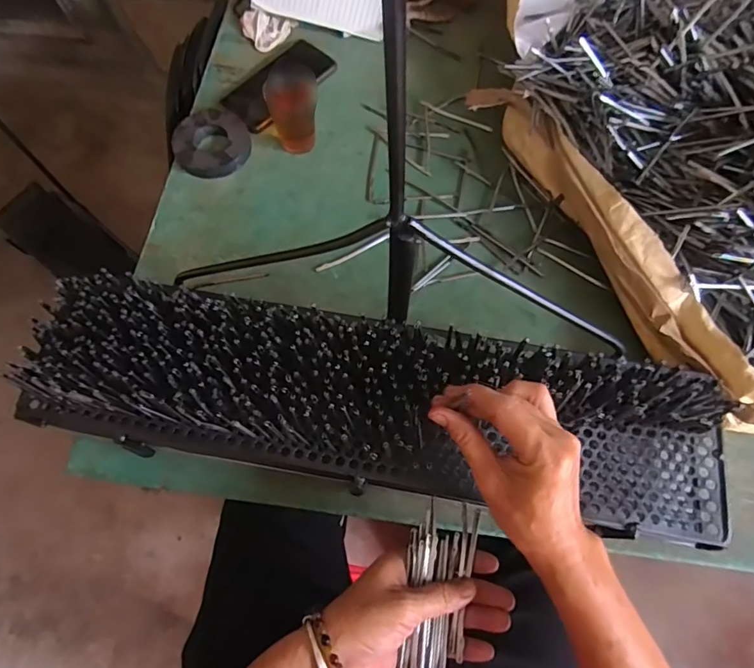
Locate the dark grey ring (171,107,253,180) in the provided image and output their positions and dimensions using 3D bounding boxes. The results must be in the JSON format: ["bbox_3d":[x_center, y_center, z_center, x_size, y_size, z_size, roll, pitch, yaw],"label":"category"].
[{"bbox_3d":[-0.213,-0.245,0.607,0.100,0.019,0.095,0,69,1],"label":"dark grey ring"}]

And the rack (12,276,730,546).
[{"bbox_3d":[-0.001,0.057,0.400,0.579,0.077,0.140,9,69,0],"label":"rack"}]

